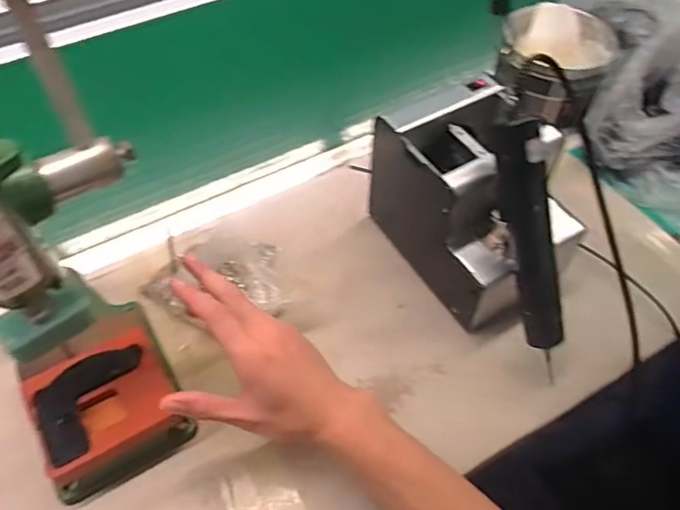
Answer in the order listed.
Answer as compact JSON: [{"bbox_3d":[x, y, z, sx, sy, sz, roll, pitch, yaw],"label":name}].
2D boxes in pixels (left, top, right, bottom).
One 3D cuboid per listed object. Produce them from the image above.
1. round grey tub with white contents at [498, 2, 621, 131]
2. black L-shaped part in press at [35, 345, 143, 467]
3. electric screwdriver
[{"bbox_3d":[0.260,-0.231,0.708,0.132,0.081,0.140,10,54,8],"label":"round grey tub with white contents"},{"bbox_3d":[-0.213,0.114,0.469,0.061,0.004,0.102,14,55,11],"label":"black L-shaped part in press"},{"bbox_3d":[0.163,-0.004,0.482,0.034,0.218,0.030,-20,23,-14],"label":"electric screwdriver"}]

